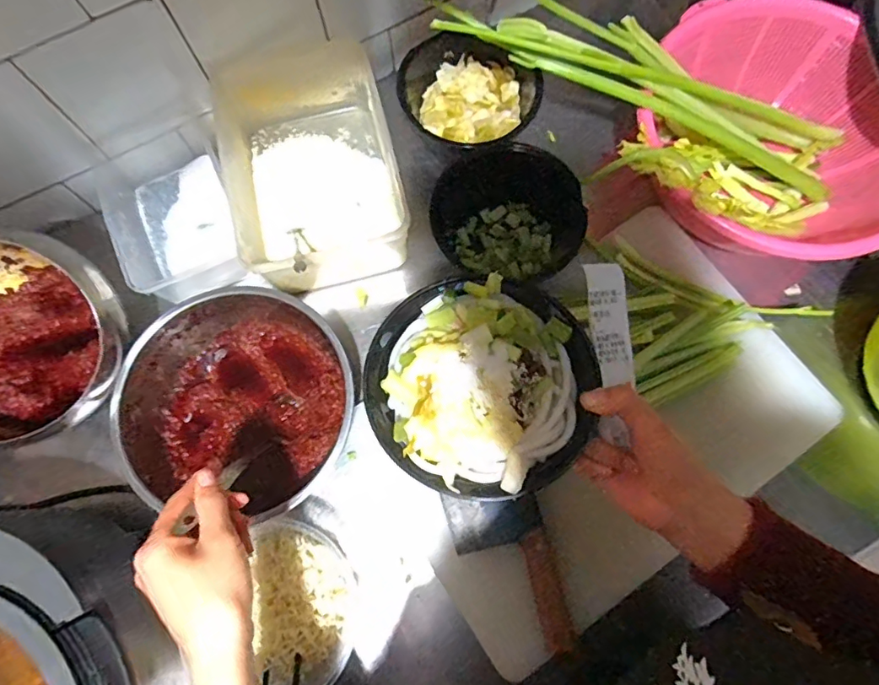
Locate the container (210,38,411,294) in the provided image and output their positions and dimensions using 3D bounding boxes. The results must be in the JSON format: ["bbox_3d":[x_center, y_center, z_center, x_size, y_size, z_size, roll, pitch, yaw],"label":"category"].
[{"bbox_3d":[-0.157,-0.223,0.633,0.191,0.094,0.303,-17,76,-3],"label":"container"}]

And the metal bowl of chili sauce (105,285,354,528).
[{"bbox_3d":[-0.216,0.061,0.559,0.231,0.105,0.237,0,75,1],"label":"metal bowl of chili sauce"}]

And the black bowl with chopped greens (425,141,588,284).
[{"bbox_3d":[0.080,-0.157,0.628,0.186,0.055,0.156,13,76,5],"label":"black bowl with chopped greens"}]

